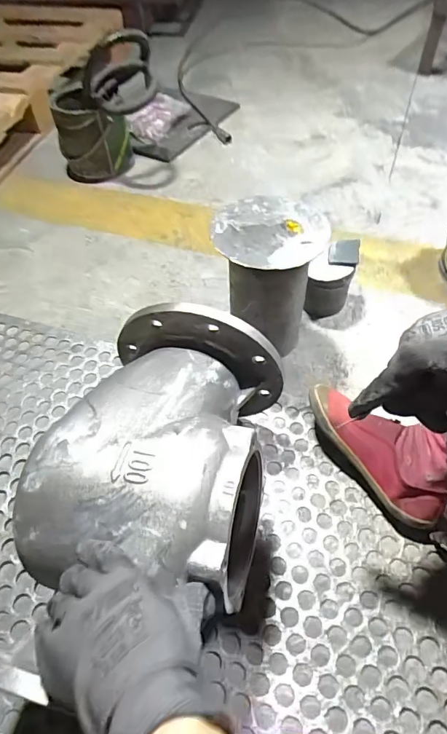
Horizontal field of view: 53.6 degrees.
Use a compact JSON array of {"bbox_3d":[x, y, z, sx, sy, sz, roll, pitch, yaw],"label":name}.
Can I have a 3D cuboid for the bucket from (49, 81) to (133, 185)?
[{"bbox_3d":[-0.317,-0.575,1.071,0.165,0.161,0.204,-12,55,-5],"label":"bucket"}]

